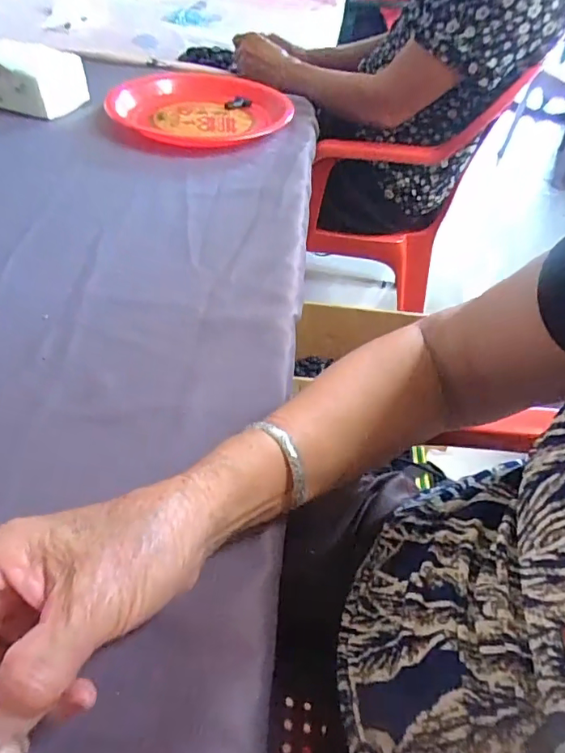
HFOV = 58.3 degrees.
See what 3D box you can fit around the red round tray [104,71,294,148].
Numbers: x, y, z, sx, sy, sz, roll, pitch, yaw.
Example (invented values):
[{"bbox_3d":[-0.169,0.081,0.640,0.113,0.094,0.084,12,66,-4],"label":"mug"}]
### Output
[{"bbox_3d":[-0.118,-0.389,0.723,0.243,0.030,0.243,-11,49,-17],"label":"red round tray"}]

